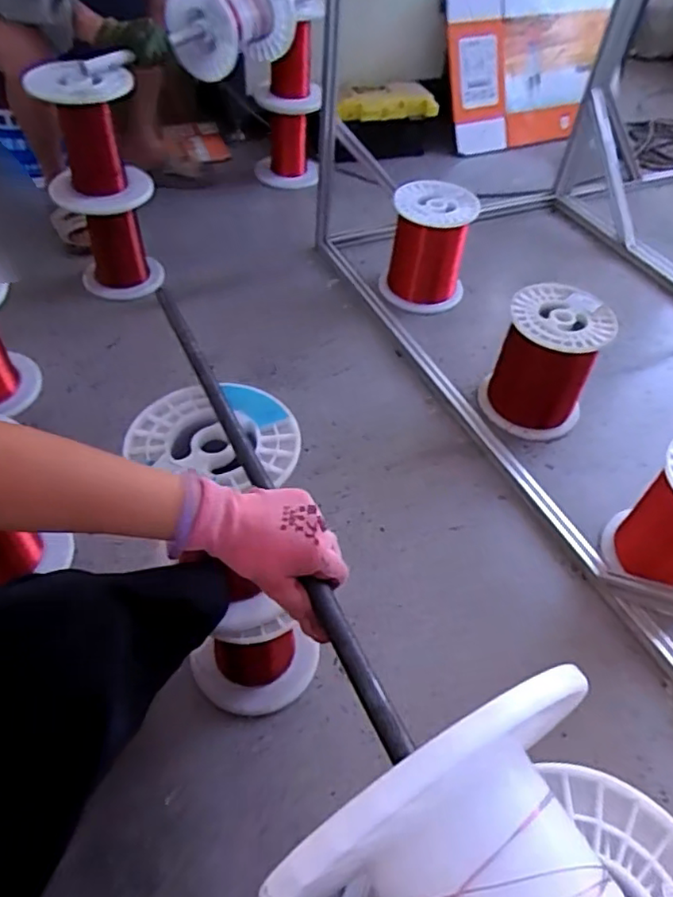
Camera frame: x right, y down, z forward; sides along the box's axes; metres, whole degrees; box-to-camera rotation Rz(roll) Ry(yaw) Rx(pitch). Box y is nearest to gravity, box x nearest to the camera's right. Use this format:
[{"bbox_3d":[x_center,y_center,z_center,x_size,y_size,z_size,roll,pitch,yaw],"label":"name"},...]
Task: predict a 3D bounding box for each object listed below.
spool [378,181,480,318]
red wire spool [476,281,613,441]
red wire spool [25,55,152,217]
[{"bbox_3d":[0.220,-0.488,1.491,0.201,0.234,0.184,11,49,5],"label":"spool"},{"bbox_3d":[0.415,-0.173,1.229,0.198,0.238,0.198,2,49,-3],"label":"red wire spool"},{"bbox_3d":[-0.557,-0.692,1.395,0.228,0.269,0.196,-11,51,-12],"label":"red wire spool"}]

